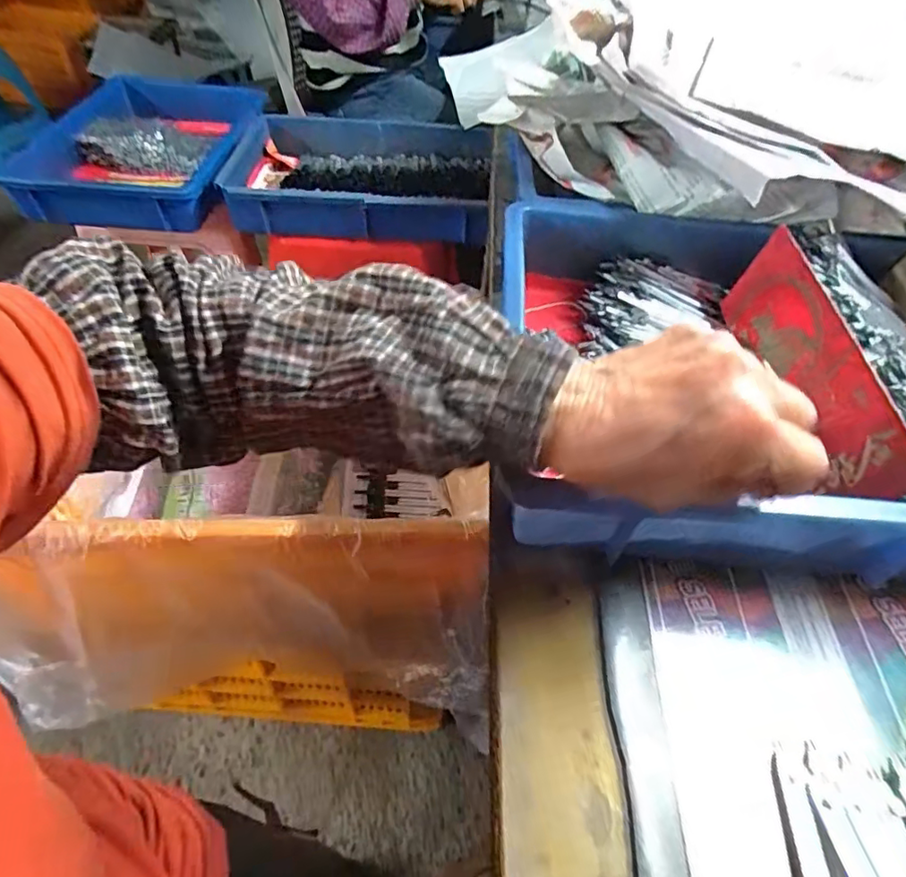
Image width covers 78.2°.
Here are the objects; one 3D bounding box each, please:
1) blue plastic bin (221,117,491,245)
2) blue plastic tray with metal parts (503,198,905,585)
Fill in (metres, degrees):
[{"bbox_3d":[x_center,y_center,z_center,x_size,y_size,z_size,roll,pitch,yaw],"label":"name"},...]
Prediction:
[{"bbox_3d":[-0.157,-0.419,0.897,0.411,0.078,0.265,2,49,-2],"label":"blue plastic bin"},{"bbox_3d":[0.246,-0.044,0.383,0.409,0.085,0.290,5,49,1],"label":"blue plastic tray with metal parts"}]

